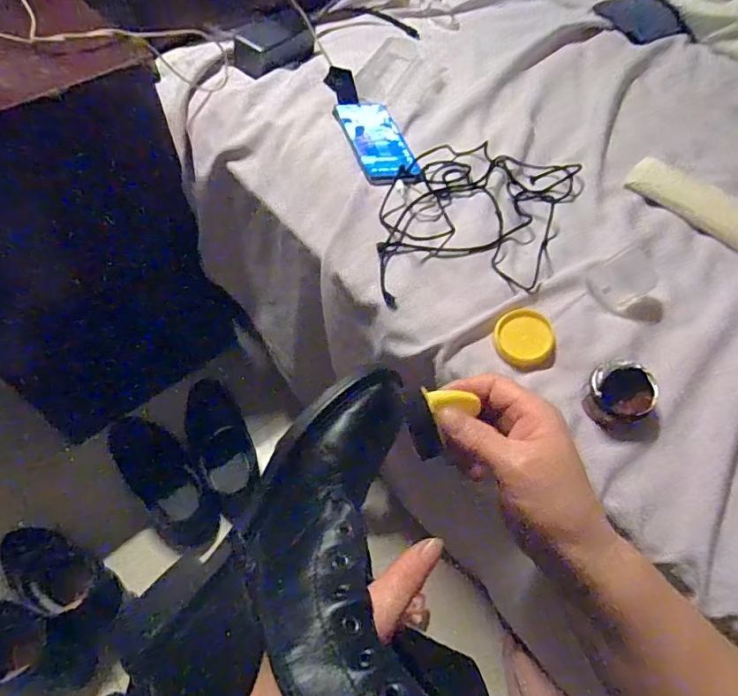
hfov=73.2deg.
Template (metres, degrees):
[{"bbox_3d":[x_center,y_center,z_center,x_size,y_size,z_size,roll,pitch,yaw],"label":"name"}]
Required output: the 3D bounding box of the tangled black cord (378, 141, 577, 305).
[{"bbox_3d":[0.117,-0.152,0.574,0.197,0.034,0.268,21,58,10],"label":"tangled black cord"}]

